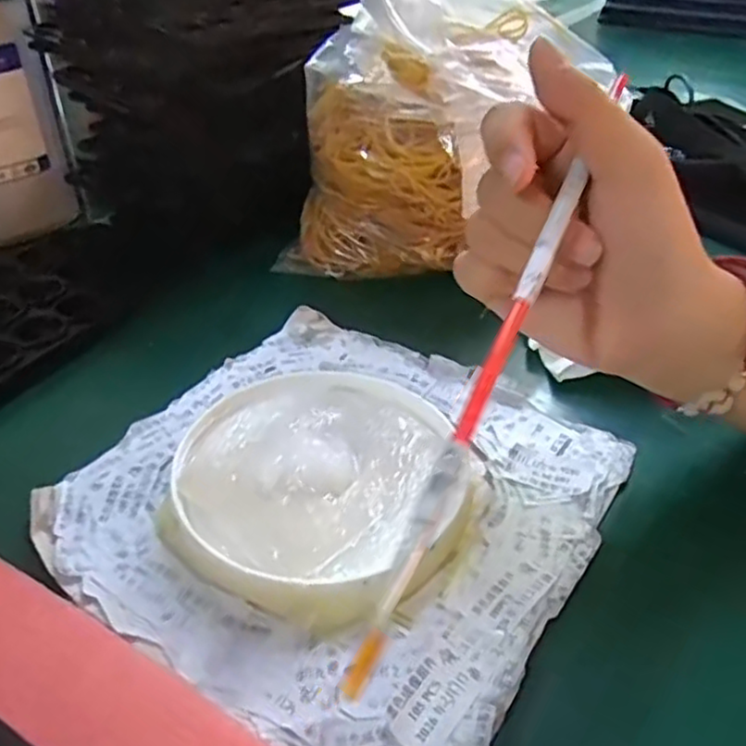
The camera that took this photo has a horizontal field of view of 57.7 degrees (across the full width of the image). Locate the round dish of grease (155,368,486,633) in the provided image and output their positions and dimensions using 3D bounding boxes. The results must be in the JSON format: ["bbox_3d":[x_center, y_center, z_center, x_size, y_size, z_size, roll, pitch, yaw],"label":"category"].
[{"bbox_3d":[-0.020,0.044,0.282,0.119,0.016,0.123,1,37,-1],"label":"round dish of grease"}]

